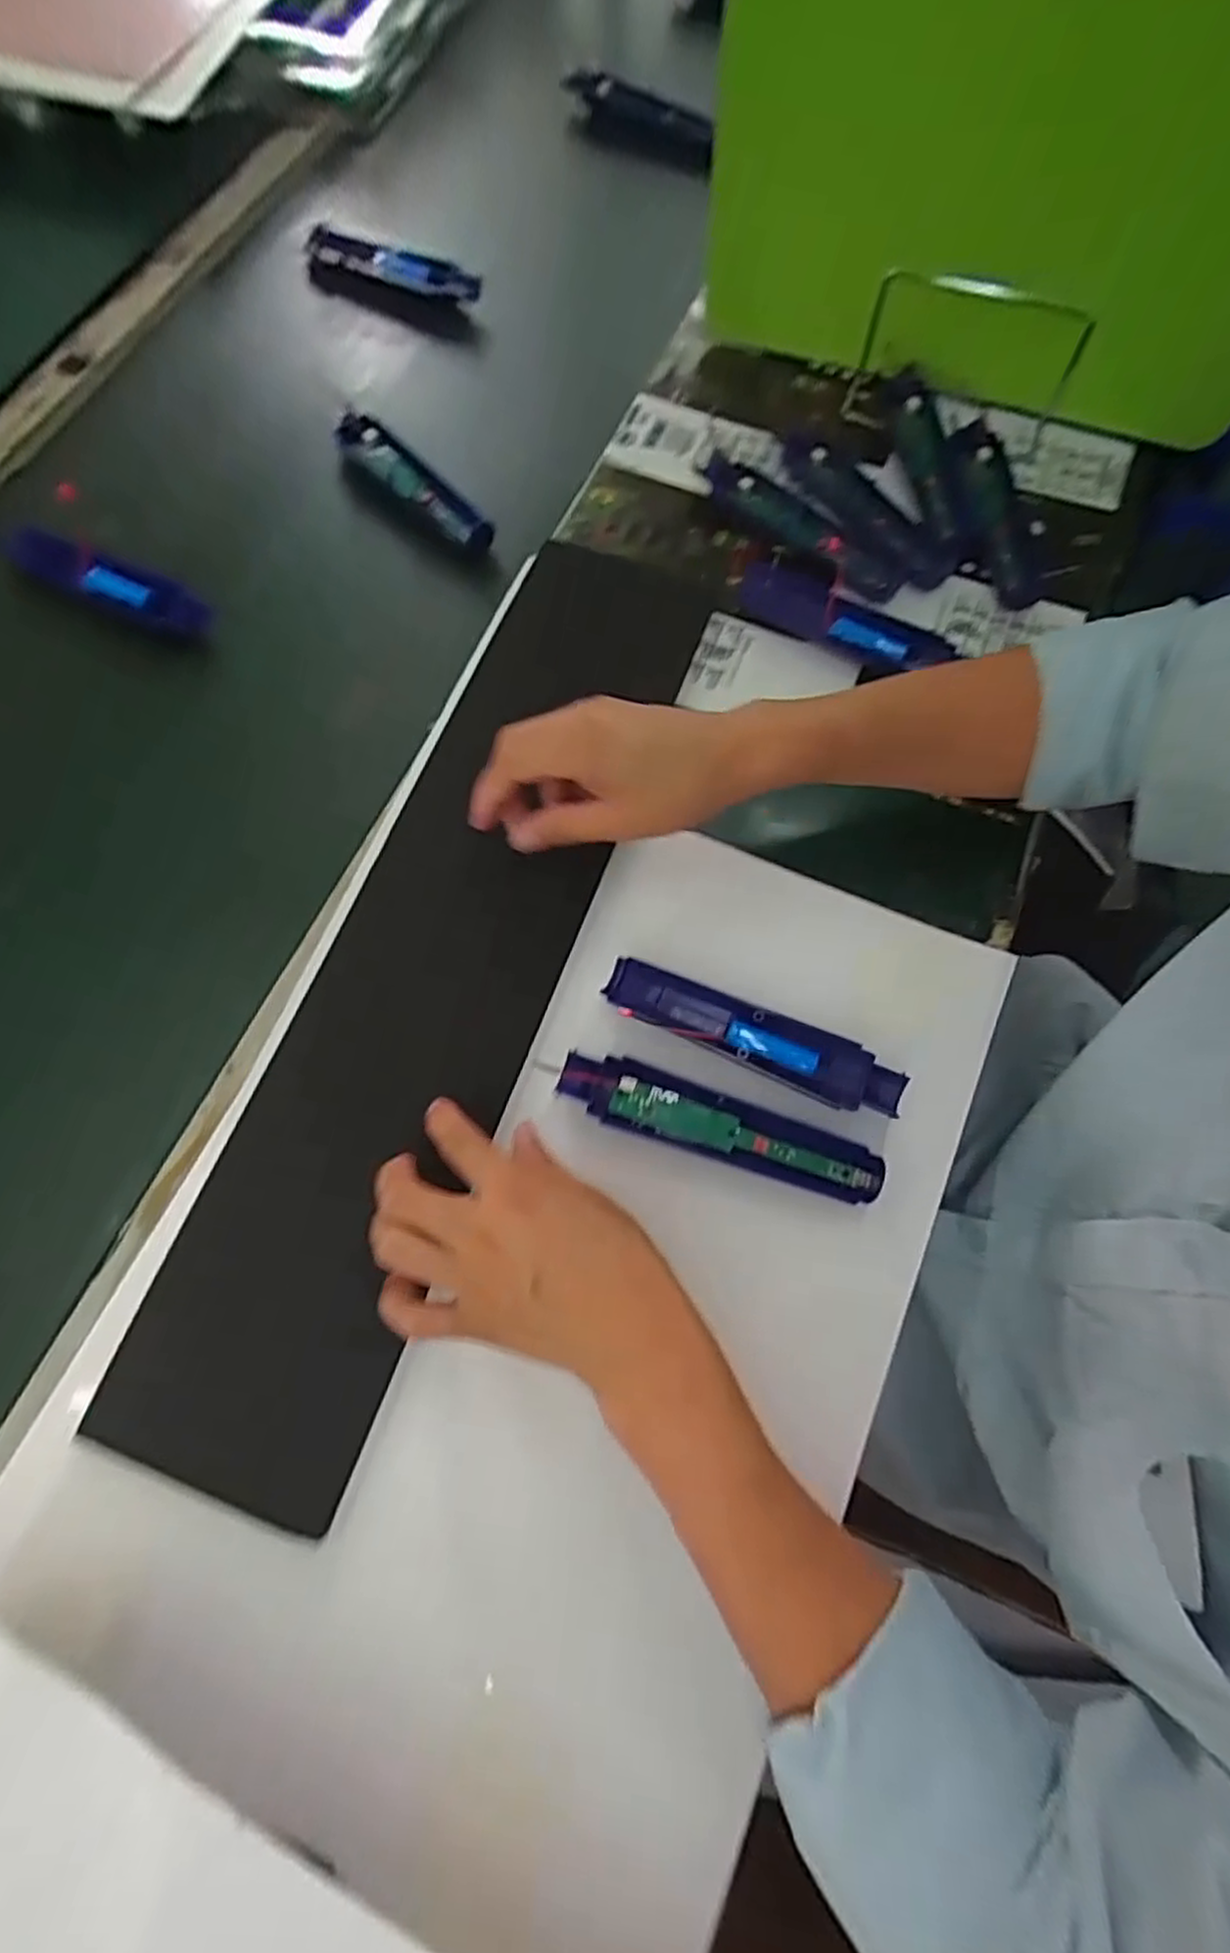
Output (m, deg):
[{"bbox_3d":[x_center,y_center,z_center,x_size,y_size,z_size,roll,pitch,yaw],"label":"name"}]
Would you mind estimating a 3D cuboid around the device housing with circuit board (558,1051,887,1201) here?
[{"bbox_3d":[0.055,0.078,0.406,0.171,0.016,0.035,18,73,6],"label":"device housing with circuit board"}]

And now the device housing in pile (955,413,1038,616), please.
[{"bbox_3d":[0.274,-0.330,0.551,0.039,0.012,0.158,-4,72,-1],"label":"device housing in pile"}]

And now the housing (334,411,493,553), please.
[{"bbox_3d":[-0.149,-0.368,0.573,0.152,0.019,0.027,43,77,13],"label":"housing"}]

